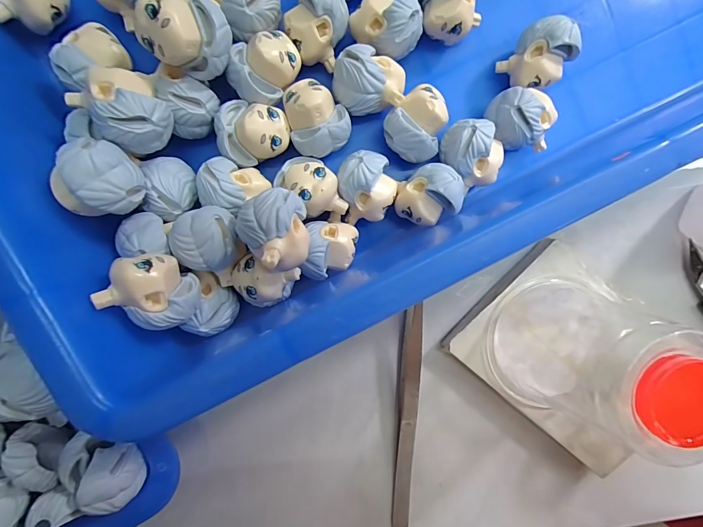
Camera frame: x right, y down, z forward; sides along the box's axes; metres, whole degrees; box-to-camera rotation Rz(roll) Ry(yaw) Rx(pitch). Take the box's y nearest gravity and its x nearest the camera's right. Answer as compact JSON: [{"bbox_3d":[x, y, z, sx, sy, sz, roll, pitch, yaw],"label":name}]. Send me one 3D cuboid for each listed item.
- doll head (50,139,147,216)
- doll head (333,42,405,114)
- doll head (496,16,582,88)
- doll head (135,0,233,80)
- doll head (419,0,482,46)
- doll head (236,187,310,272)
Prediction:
[{"bbox_3d":[-0.079,-0.027,0.110,0.018,0.022,0.023,12,93,-4],"label":"doll head"},{"bbox_3d":[0.007,-0.071,0.137,0.027,0.019,0.021,-2,94,-3],"label":"doll head"},{"bbox_3d":[0.076,-0.084,0.143,0.023,0.024,0.022,0,94,-3],"label":"doll head"},{"bbox_3d":[-0.054,-0.076,0.117,0.024,0.021,0.022,6,94,-4],"label":"doll head"},{"bbox_3d":[0.038,-0.102,0.139,0.022,0.024,0.024,0,94,-3],"label":"doll head"},{"bbox_3d":[-0.024,-0.012,0.120,0.025,0.023,0.022,42,91,-5],"label":"doll head"}]

